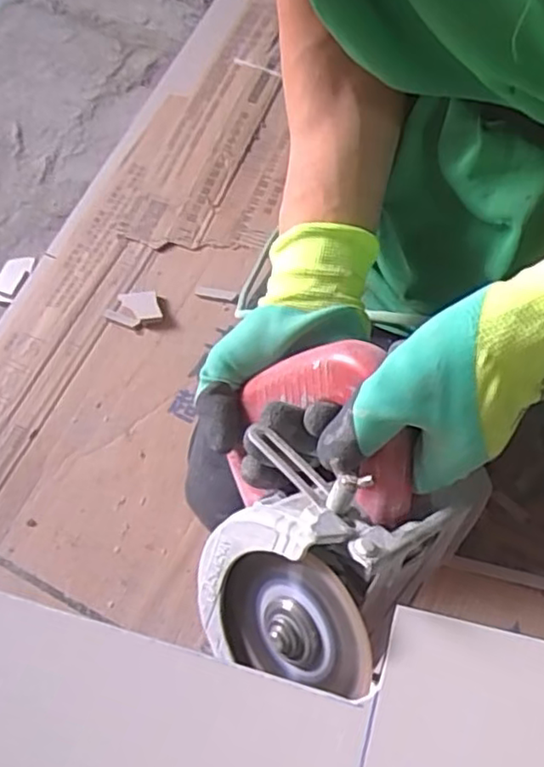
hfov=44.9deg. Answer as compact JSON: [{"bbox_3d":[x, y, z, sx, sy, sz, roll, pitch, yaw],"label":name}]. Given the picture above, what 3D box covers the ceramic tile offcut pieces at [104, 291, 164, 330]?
[{"bbox_3d":[-0.170,-0.091,0.816,0.071,0.010,0.048,-10,71,1],"label":"ceramic tile offcut pieces"}]

